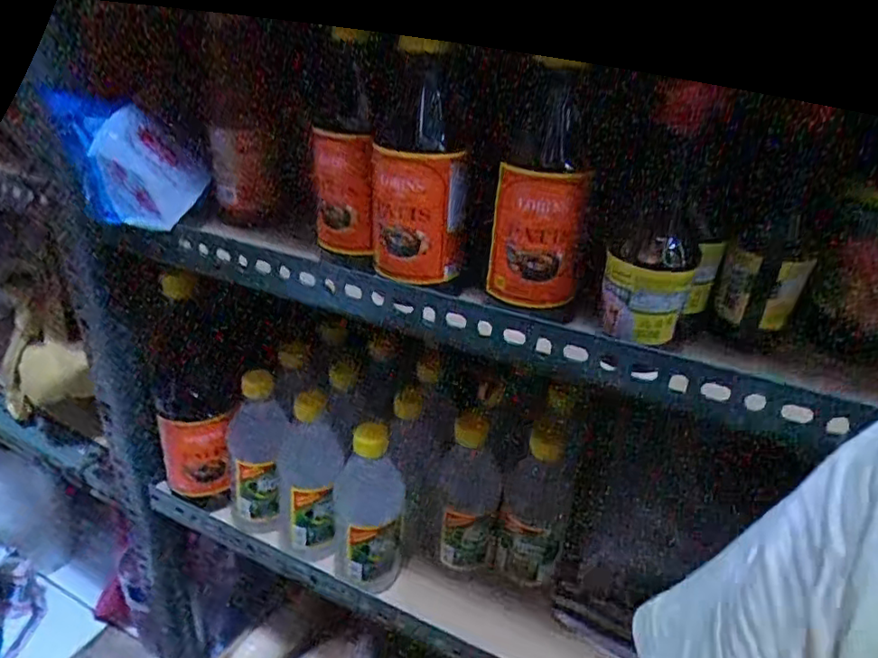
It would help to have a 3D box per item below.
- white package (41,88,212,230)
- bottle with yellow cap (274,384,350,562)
[{"bbox_3d":[-0.229,-0.130,0.450,0.098,0.078,0.084,-7,31,-21],"label":"white package"},{"bbox_3d":[-0.124,0.141,0.574,0.066,0.161,0.060,-2,29,-12],"label":"bottle with yellow cap"}]

